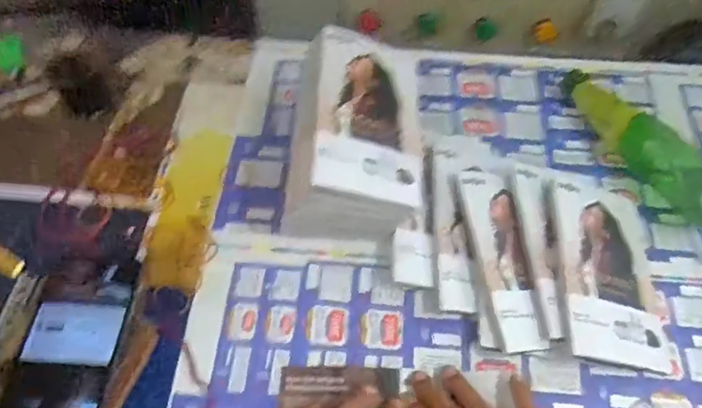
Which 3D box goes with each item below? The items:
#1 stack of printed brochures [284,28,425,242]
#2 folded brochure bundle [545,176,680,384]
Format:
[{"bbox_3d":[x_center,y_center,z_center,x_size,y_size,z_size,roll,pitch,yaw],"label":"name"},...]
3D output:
[{"bbox_3d":[0.003,-0.062,0.533,0.123,0.114,0.185,1,58,-1],"label":"stack of printed brochures"},{"bbox_3d":[0.236,0.059,0.508,0.101,0.020,0.178,15,58,-15],"label":"folded brochure bundle"}]

